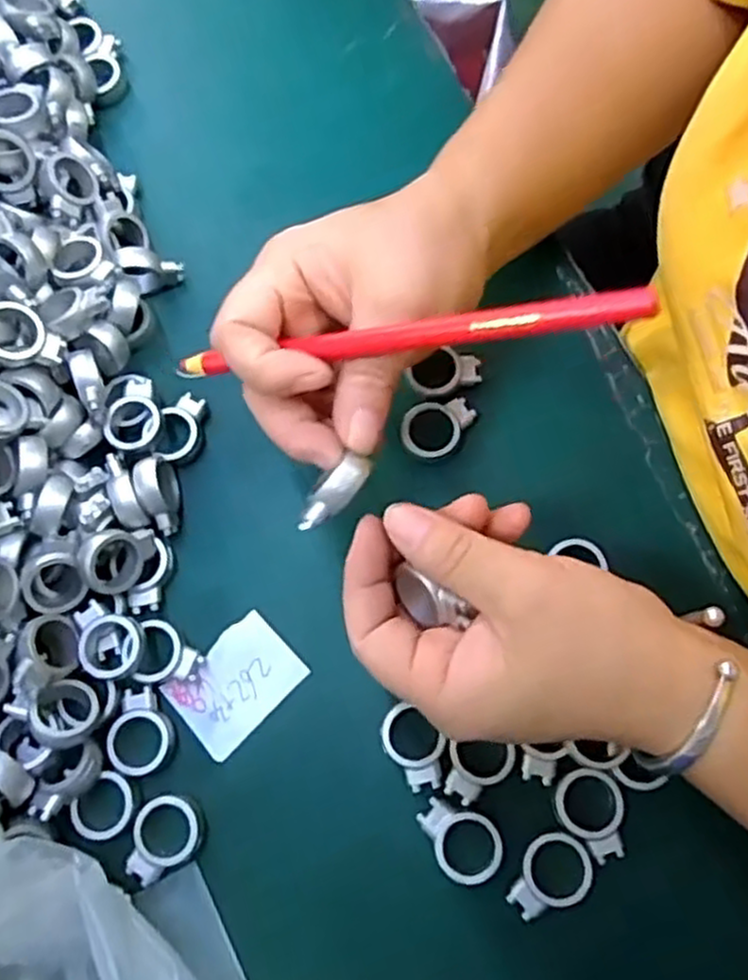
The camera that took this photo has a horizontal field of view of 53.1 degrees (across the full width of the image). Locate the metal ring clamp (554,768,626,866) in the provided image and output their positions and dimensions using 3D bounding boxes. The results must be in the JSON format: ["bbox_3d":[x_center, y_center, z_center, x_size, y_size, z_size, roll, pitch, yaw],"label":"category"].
[{"bbox_3d":[0.084,0.124,0.286,0.025,0.004,0.034,-22,75,-5],"label":"metal ring clamp"}]

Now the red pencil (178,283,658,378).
[{"bbox_3d":[0.005,-0.050,0.249,0.164,0.006,0.009,-3,73,24],"label":"red pencil"}]

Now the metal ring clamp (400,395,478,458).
[{"bbox_3d":[0.028,-0.029,0.335,0.035,0.010,0.025,-42,78,-10],"label":"metal ring clamp"}]

